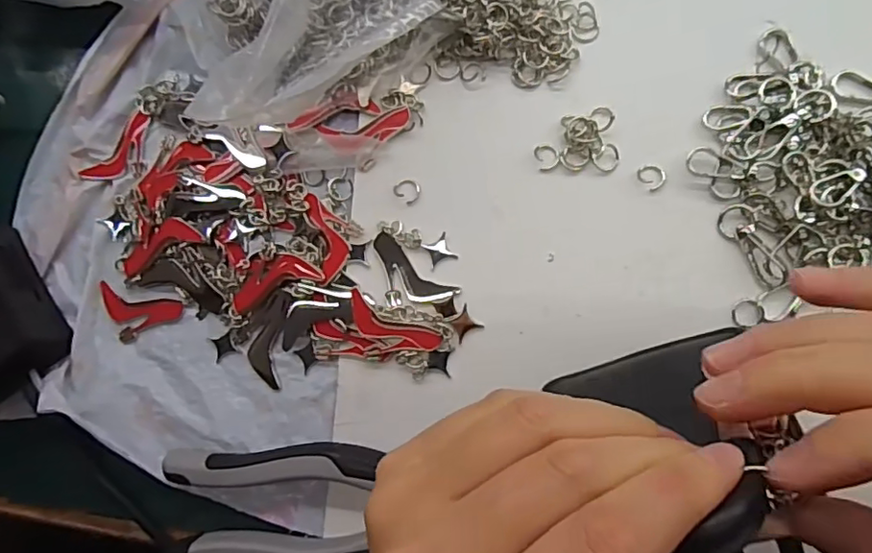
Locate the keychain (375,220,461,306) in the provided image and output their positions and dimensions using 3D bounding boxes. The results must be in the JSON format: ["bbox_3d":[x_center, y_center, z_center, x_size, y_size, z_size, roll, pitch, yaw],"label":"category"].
[{"bbox_3d":[-0.009,-0.007,0.271,0.037,0.004,0.039,-5,83,6],"label":"keychain"}]

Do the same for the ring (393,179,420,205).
[{"bbox_3d":[-0.013,-0.041,0.277,0.012,0.004,0.011,-1,83,6],"label":"ring"}]

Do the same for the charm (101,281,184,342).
[{"bbox_3d":[-0.149,0.020,0.289,0.046,0.004,0.025,13,85,8],"label":"charm"}]

